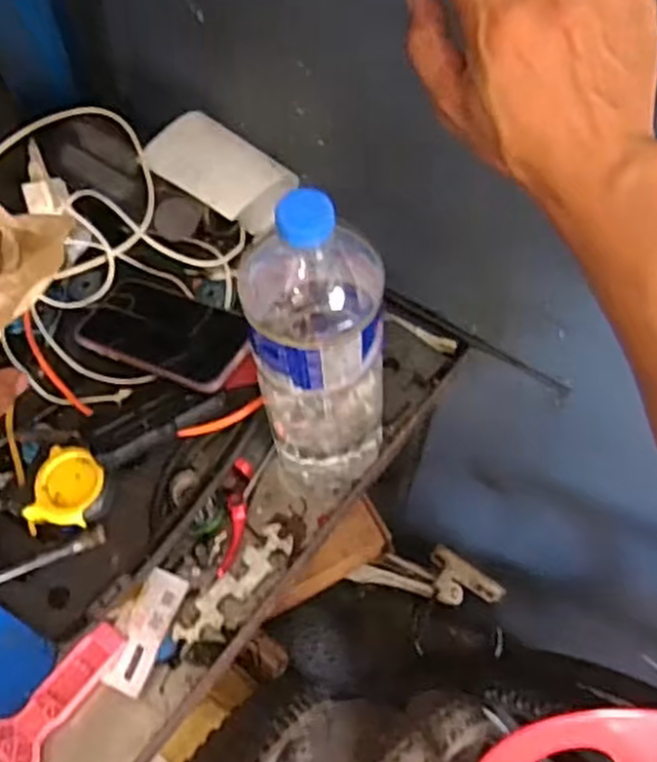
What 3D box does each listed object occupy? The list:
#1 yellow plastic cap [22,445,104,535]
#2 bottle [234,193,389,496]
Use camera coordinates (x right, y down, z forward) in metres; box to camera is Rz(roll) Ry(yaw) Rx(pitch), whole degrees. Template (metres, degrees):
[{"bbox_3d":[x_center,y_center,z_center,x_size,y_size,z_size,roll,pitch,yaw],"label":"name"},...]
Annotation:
[{"bbox_3d":[-0.196,0.082,0.573,0.051,0.010,0.063,15,66,13],"label":"yellow plastic cap"},{"bbox_3d":[-0.002,-0.010,0.533,0.093,0.299,0.076,1,61,0],"label":"bottle"}]

